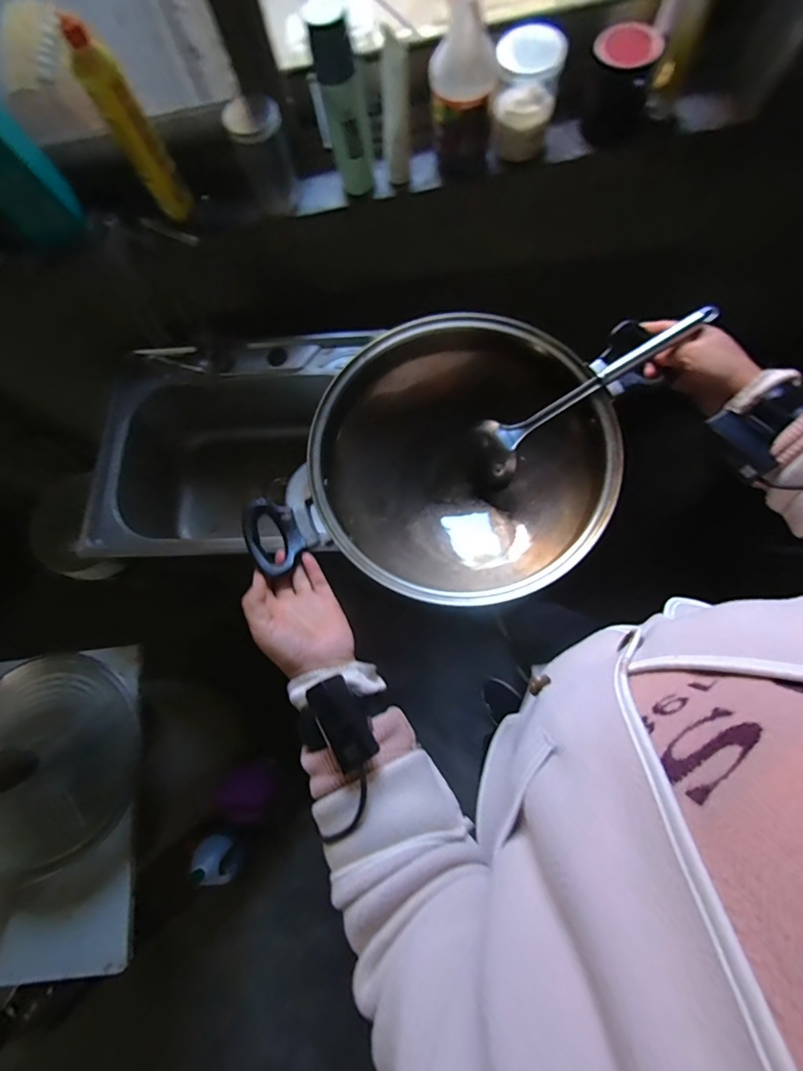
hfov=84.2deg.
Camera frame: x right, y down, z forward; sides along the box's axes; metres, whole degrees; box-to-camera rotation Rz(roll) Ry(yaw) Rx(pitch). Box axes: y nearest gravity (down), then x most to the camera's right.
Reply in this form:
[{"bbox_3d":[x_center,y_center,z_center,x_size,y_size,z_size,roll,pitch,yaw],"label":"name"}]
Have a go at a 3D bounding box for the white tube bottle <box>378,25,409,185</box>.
[{"bbox_3d":[-0.011,-0.609,0.632,0.037,0.158,0.065,-6,75,-1],"label":"white tube bottle"}]

